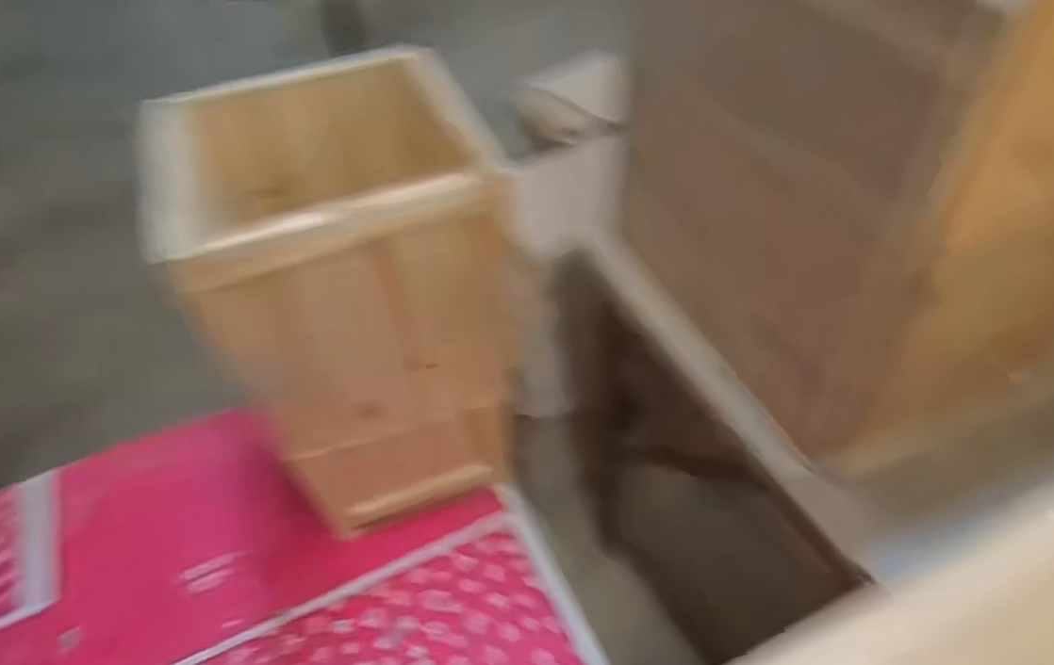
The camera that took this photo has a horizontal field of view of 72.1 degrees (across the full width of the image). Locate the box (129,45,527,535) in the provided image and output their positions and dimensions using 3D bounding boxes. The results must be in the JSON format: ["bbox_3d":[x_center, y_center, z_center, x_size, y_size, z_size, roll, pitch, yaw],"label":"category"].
[{"bbox_3d":[-0.160,-0.011,0.773,0.260,0.438,0.257,-15,46,-9],"label":"box"}]

